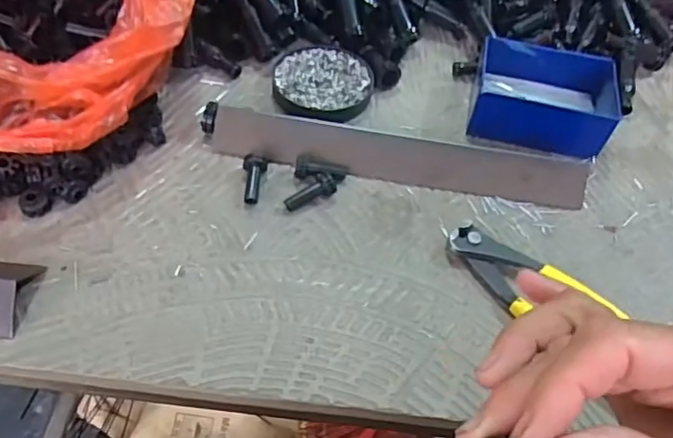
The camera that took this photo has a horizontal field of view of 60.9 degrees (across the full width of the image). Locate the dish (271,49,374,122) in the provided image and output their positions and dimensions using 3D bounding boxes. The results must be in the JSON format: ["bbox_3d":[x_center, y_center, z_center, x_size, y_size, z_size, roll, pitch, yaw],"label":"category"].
[{"bbox_3d":[-0.011,-0.113,0.485,0.081,0.015,0.087,3,52,-3],"label":"dish"}]

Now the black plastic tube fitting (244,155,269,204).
[{"bbox_3d":[-0.060,-0.029,0.416,0.016,0.012,0.038,5,65,-1],"label":"black plastic tube fitting"}]

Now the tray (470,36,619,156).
[{"bbox_3d":[0.173,-0.101,0.482,0.113,0.044,0.091,15,53,6],"label":"tray"}]

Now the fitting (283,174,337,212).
[{"bbox_3d":[-0.019,-0.018,0.412,0.039,0.015,0.012,-27,58,-4],"label":"fitting"}]

